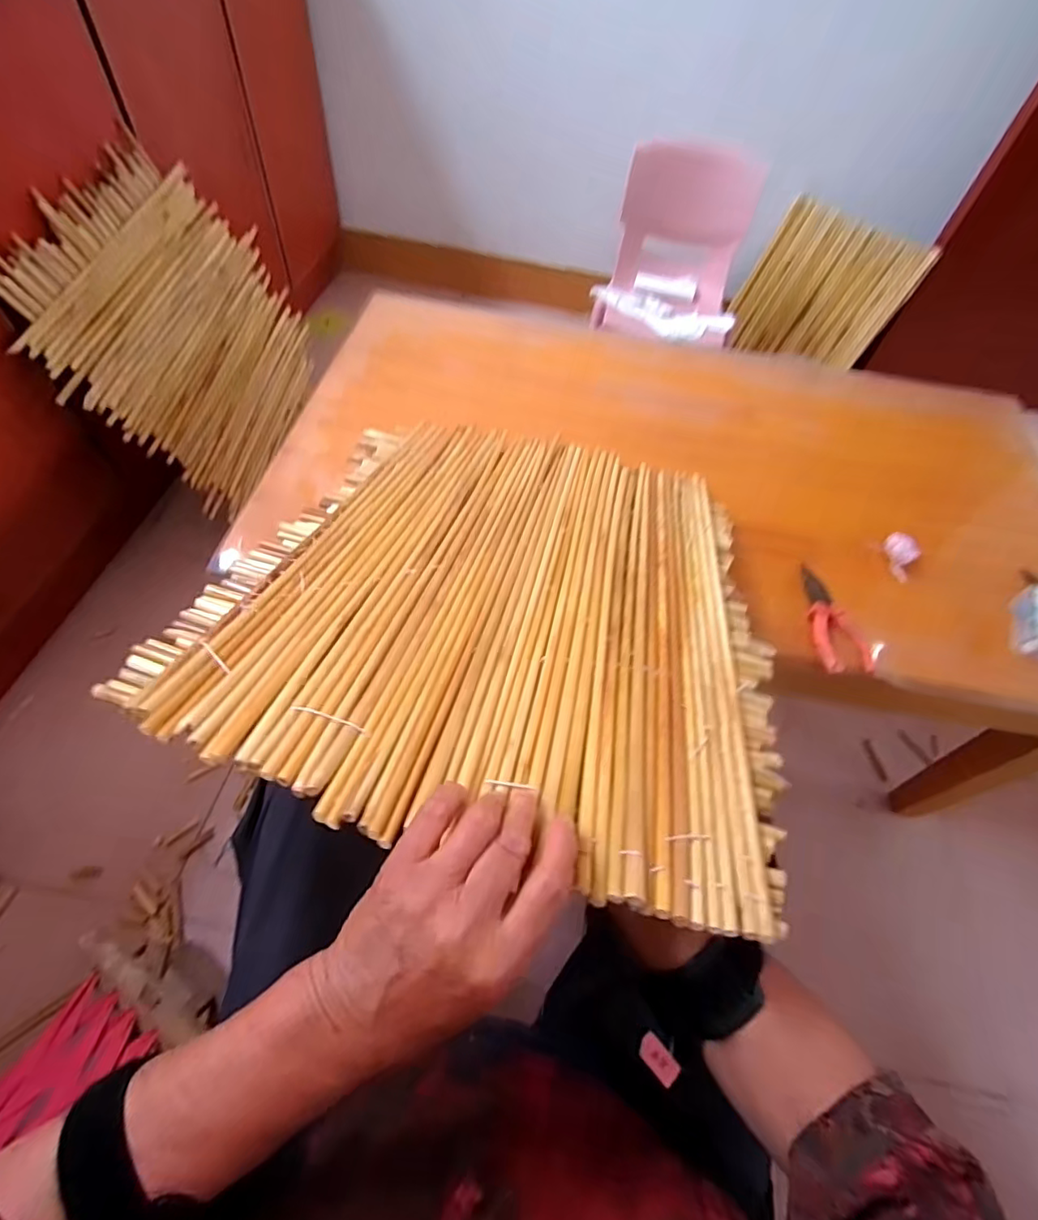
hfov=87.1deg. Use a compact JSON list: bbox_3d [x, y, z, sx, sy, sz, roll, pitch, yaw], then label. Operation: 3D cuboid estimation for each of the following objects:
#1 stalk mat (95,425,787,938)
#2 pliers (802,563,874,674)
[{"bbox_3d":[-0.013,-0.035,0.481,0.421,0.015,0.520,12,39,3],"label":"stalk mat"},{"bbox_3d":[0.349,0.007,0.605,0.050,0.020,0.142,8,56,1],"label":"pliers"}]

